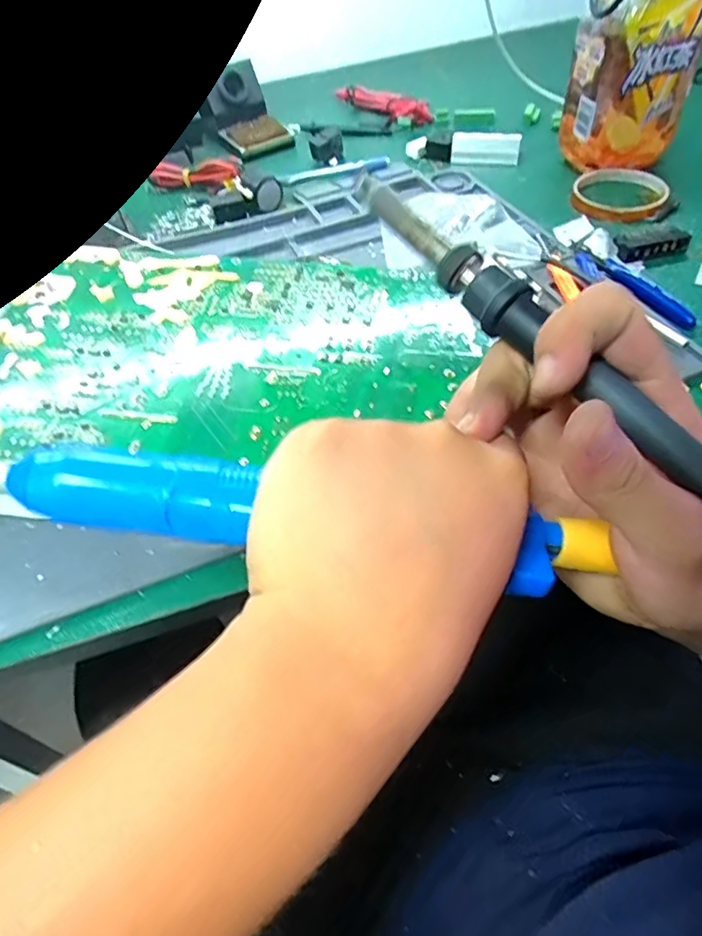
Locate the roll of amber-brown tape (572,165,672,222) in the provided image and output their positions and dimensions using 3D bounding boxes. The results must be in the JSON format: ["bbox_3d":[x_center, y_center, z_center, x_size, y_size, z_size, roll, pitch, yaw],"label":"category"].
[{"bbox_3d":[0.247,-0.254,0.524,0.080,0.015,0.087,18,55,19],"label":"roll of amber-brown tape"}]

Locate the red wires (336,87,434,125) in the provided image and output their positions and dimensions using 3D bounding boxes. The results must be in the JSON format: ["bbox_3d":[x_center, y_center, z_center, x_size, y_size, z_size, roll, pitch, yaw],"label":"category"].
[{"bbox_3d":[0.036,-0.459,0.710,0.034,0.020,0.151,-34,56,-21],"label":"red wires"}]

